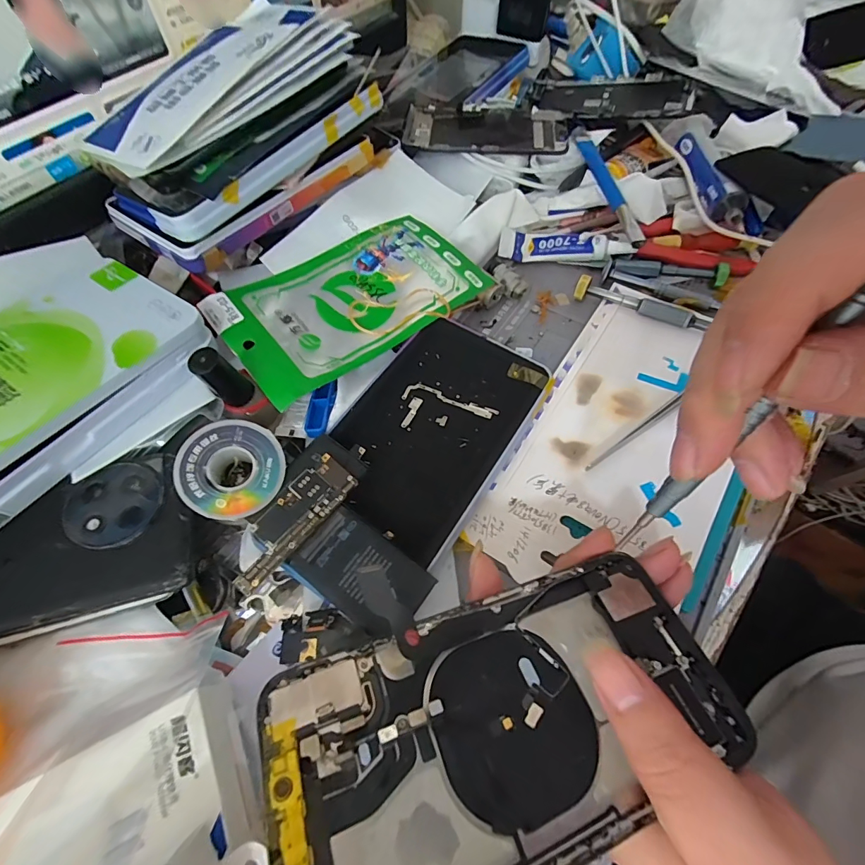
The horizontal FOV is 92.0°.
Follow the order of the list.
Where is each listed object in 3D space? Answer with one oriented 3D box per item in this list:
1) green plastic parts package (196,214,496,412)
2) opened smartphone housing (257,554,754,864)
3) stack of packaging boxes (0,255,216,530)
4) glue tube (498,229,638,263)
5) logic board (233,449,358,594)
[{"bbox_3d":[-0.056,-0.098,0.293,0.174,0.018,0.110,-33,71,-18],"label":"green plastic parts package"},{"bbox_3d":[0.026,0.097,0.142,0.155,0.009,0.073,-12,52,-17],"label":"opened smartphone housing"},{"bbox_3d":[-0.222,-0.020,0.217,0.114,0.035,0.192,34,68,19],"label":"stack of packaging boxes"},{"bbox_3d":[0.108,-0.154,0.342,0.102,0.023,0.026,7,62,6],"label":"glue tube"},{"bbox_3d":[-0.076,0.046,0.222,0.026,0.004,0.077,35,68,19],"label":"logic board"}]

